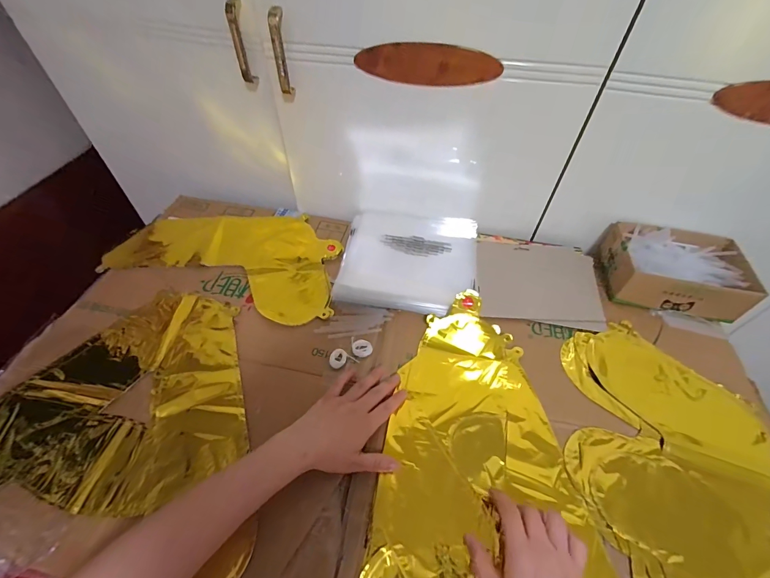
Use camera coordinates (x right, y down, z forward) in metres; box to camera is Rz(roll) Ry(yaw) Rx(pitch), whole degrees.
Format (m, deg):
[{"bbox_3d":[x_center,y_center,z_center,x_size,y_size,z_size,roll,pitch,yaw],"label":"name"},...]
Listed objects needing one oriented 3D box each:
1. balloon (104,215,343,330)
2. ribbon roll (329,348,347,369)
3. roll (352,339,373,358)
[{"bbox_3d":[-0.266,-0.063,0.605,0.391,0.009,0.212,11,52,7],"label":"balloon"},{"bbox_3d":[-0.064,0.096,0.488,0.023,0.004,0.029,10,52,6],"label":"ribbon roll"},{"bbox_3d":[-0.032,0.083,0.496,0.027,0.004,0.029,1,51,-1],"label":"roll"}]

